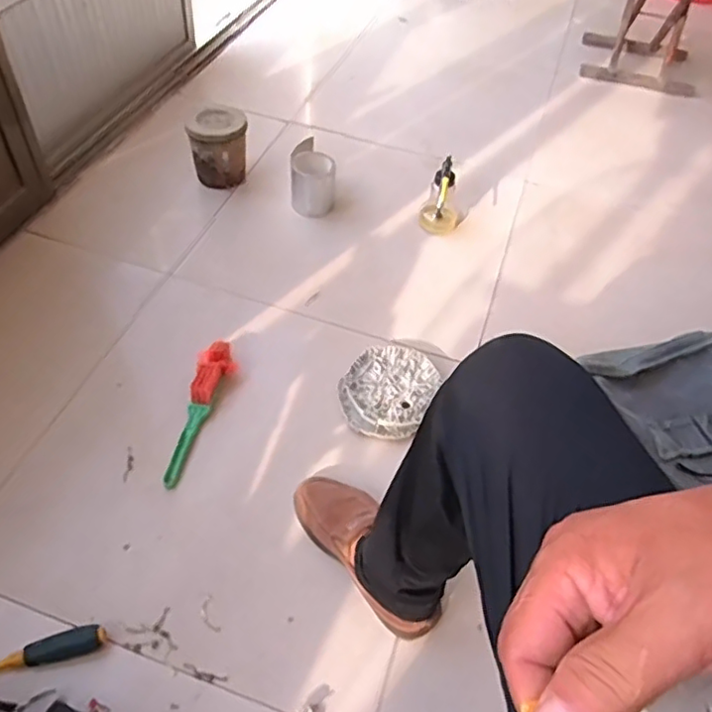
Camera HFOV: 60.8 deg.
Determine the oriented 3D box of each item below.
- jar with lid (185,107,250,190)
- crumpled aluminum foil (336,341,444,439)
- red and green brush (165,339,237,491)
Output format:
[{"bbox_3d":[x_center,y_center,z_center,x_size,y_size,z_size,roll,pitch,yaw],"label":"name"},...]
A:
[{"bbox_3d":[-0.286,-0.441,1.278,0.117,0.129,0.119,3,51,-4],"label":"jar with lid"},{"bbox_3d":[0.054,0.054,0.986,0.143,0.029,0.179,27,53,15],"label":"crumpled aluminum foil"},{"bbox_3d":[-0.238,0.080,0.934,0.057,0.035,0.250,11,51,2],"label":"red and green brush"}]

